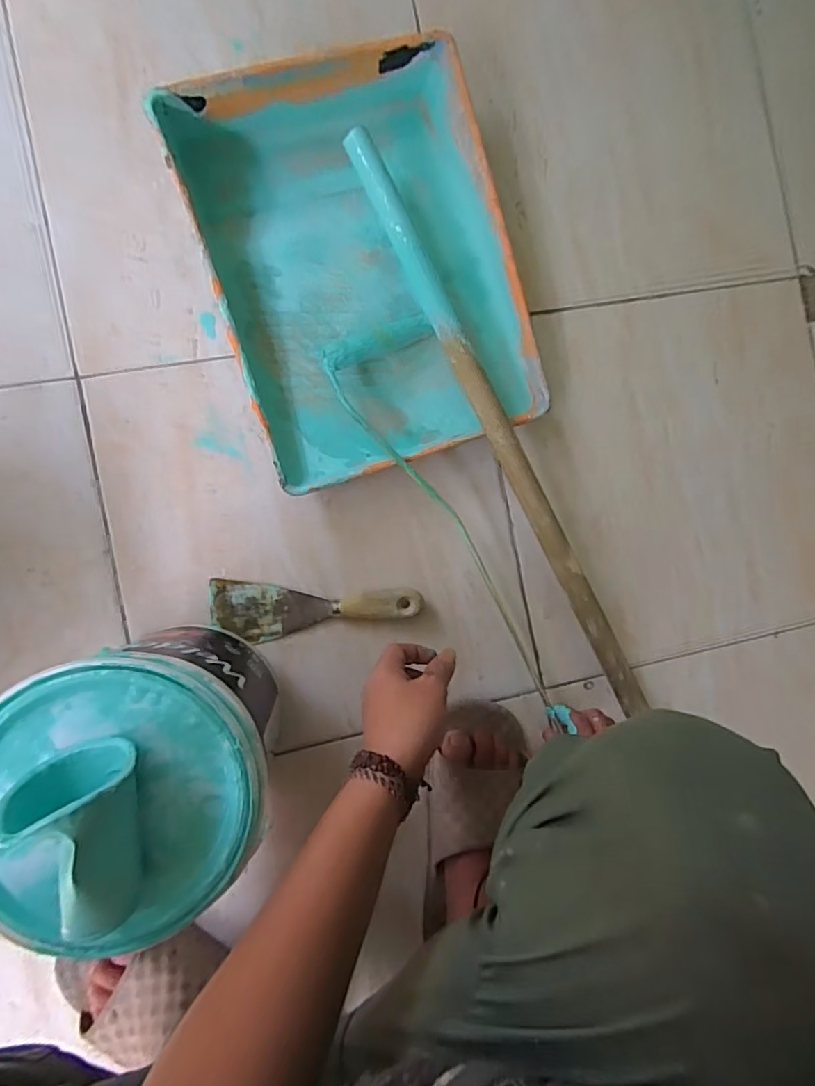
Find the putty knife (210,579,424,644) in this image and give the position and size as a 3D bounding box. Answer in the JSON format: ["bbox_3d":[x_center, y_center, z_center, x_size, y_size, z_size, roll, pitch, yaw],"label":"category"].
[{"bbox_3d":[-0.088,0.068,0.527,0.199,0.024,0.056,3,89,-8],"label":"putty knife"}]

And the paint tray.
[{"bbox_3d":[-0.027,-0.256,0.518,0.294,0.070,0.348,-20,92,-8],"label":"paint tray"}]

